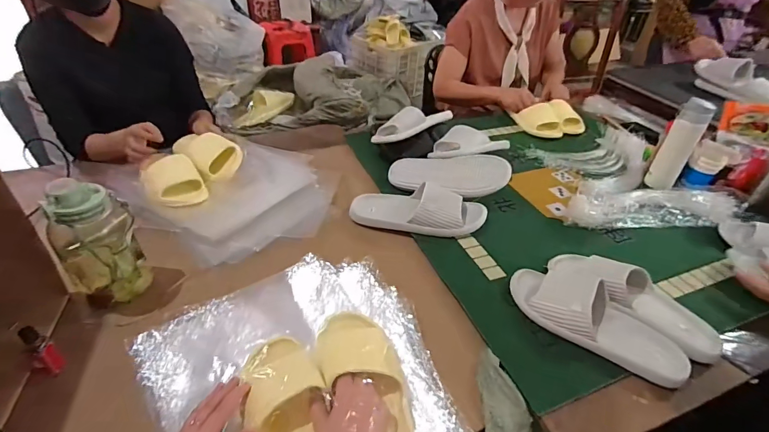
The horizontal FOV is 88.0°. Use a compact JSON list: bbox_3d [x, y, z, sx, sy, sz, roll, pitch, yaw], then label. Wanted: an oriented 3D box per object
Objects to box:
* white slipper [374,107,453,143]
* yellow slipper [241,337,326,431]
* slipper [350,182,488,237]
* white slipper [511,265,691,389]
[{"bbox_3d":[0.076,-0.248,1.057,0.231,0.061,0.089,-28,48,-33],"label":"white slipper"},{"bbox_3d":[-0.113,0.250,0.486,0.093,0.057,0.245,-14,47,-20],"label":"yellow slipper"},{"bbox_3d":[0.070,-0.018,0.842,0.282,0.078,0.103,6,39,4],"label":"slipper"},{"bbox_3d":[0.341,0.163,0.646,0.278,0.065,0.127,31,47,31],"label":"white slipper"}]

